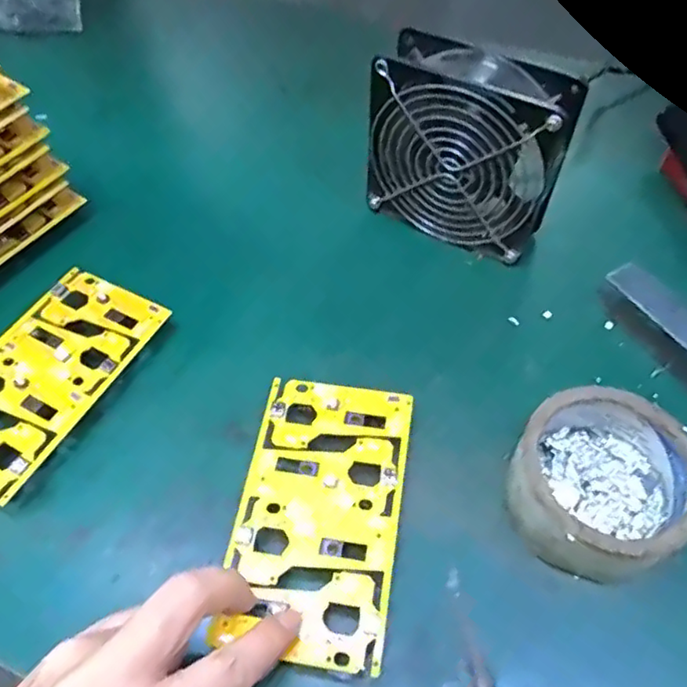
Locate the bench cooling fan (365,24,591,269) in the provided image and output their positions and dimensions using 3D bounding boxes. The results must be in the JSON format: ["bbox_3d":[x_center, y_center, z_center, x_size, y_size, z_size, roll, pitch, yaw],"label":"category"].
[{"bbox_3d":[0.080,-0.120,0.395,0.120,0.120,0.047,26,59,18],"label":"bench cooling fan"}]

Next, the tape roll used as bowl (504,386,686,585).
[{"bbox_3d":[0.129,0.070,0.306,0.086,0.042,0.081,0,54,0],"label":"tape roll used as bowl"}]

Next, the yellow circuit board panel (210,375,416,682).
[{"bbox_3d":[-0.012,0.082,0.305,0.076,0.007,0.137,8,55,6],"label":"yellow circuit board panel"}]

